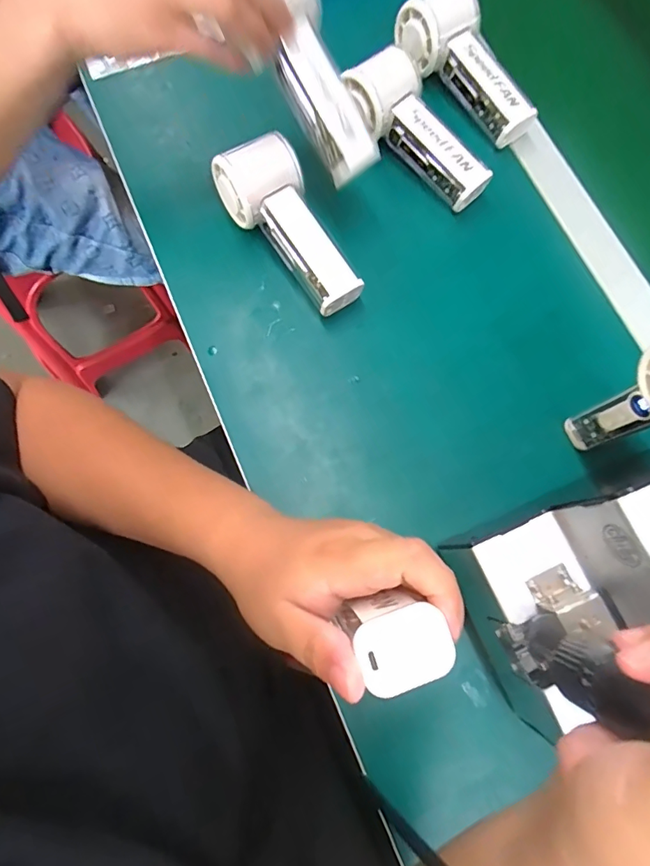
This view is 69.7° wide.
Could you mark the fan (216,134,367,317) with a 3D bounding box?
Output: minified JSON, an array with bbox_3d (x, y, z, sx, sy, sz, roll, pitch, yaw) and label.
[{"bbox_3d":[-0.028,-0.167,0.391,0.064,0.062,0.146,-31,79,-10],"label":"fan"}]

